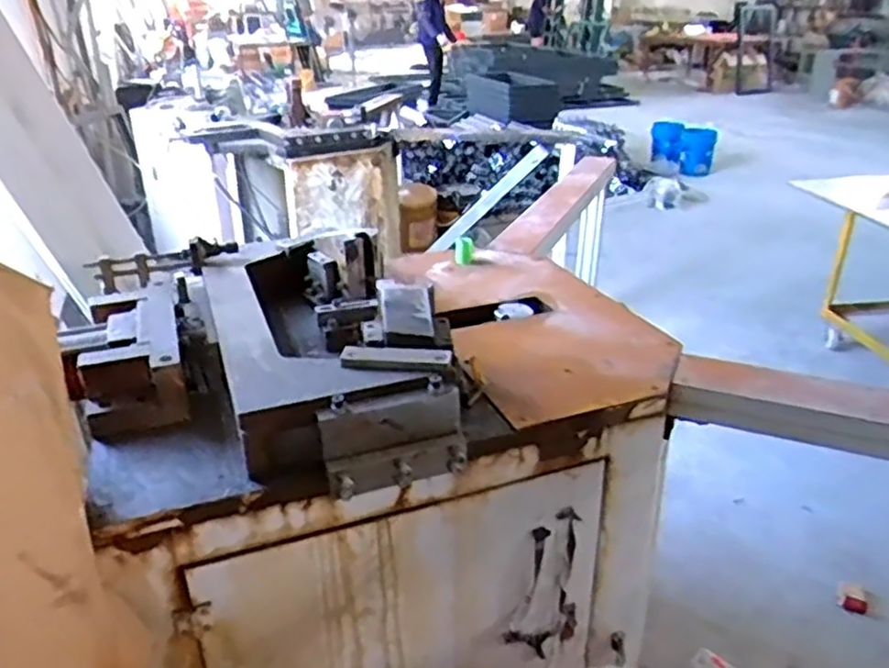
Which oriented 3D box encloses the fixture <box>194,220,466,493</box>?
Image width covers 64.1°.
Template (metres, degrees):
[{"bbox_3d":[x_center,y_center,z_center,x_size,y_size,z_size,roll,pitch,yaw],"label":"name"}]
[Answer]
[{"bbox_3d":[-0.210,-0.018,1.261,0.373,0.160,0.742,-10,27,-19],"label":"fixture"}]

